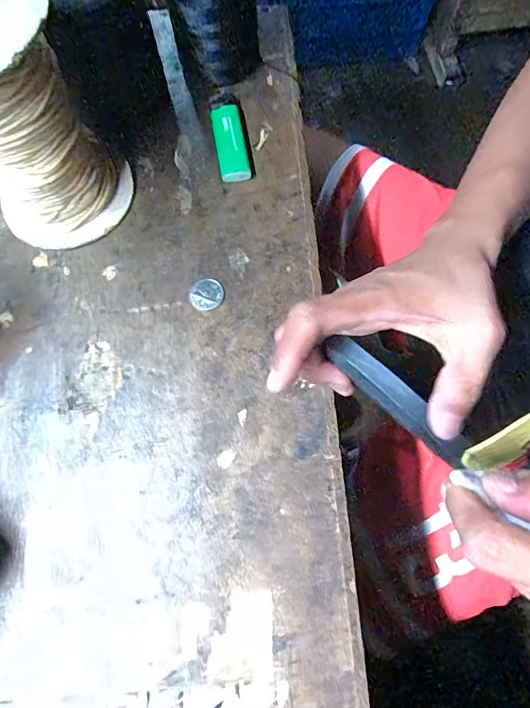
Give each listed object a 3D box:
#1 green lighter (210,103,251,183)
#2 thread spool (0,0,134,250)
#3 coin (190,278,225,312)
[{"bbox_3d":[-0.028,-0.172,0.365,0.024,0.014,0.071,-11,71,-2],"label":"green lighter"},{"bbox_3d":[-0.159,-0.147,0.287,0.096,0.145,0.088,0,71,1],"label":"thread spool"},{"bbox_3d":[-0.043,-0.045,0.326,0.024,0.004,0.023,-21,72,-6],"label":"coin"}]

